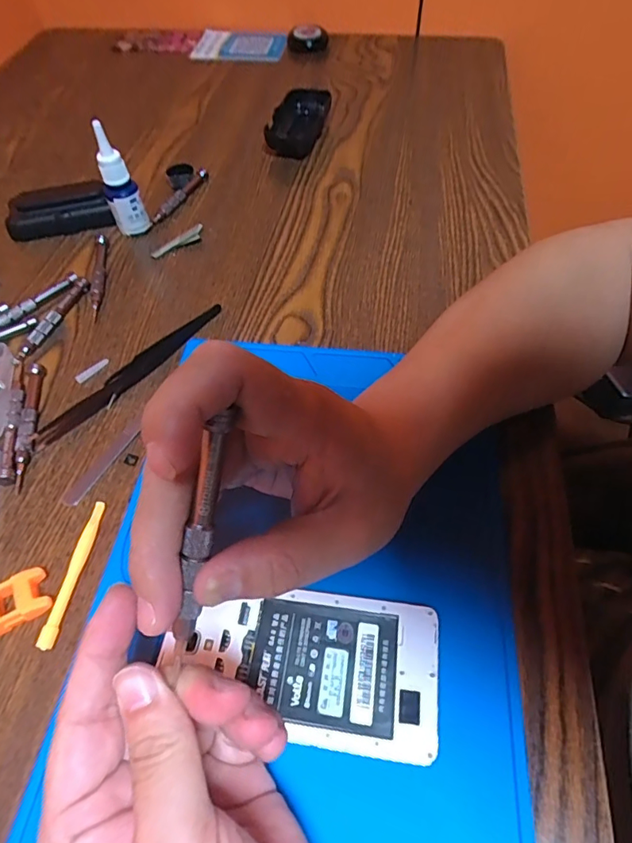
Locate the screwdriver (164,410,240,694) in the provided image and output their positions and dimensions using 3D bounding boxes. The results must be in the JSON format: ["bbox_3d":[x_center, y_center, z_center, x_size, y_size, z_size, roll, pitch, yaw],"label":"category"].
[{"bbox_3d":[-0.038,0.037,0.160,0.008,0.005,0.084,15,101,11],"label":"screwdriver"}]

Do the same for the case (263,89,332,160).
[{"bbox_3d":[-0.018,-0.340,0.552,0.050,0.028,0.121,11,57,9],"label":"case"}]

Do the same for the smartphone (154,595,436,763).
[{"bbox_3d":[-0.007,0.123,0.252,0.136,0.012,0.069,6,57,6],"label":"smartphone"}]

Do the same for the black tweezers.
[{"bbox_3d":[-0.135,-0.039,0.367,0.021,0.011,0.168,36,64,23],"label":"black tweezers"}]

